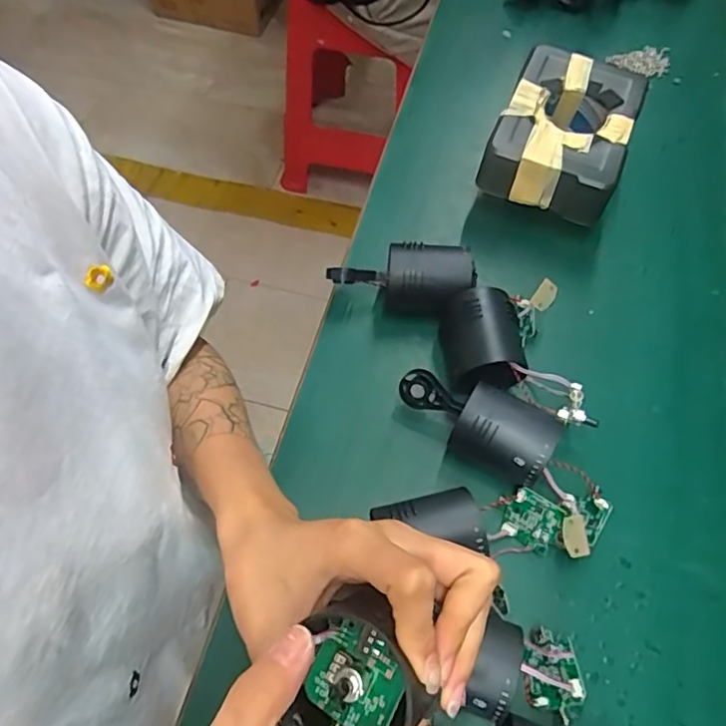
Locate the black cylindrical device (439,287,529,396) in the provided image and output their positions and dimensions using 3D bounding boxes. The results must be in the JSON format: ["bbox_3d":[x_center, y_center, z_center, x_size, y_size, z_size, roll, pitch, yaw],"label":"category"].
[{"bbox_3d":[0.089,-0.014,0.440,0.056,0.047,0.073,-3,62,-2],"label":"black cylindrical device"}]

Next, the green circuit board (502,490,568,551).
[{"bbox_3d":[0.115,0.108,0.397,0.034,0.005,0.036,29,103,29],"label":"green circuit board"}]

